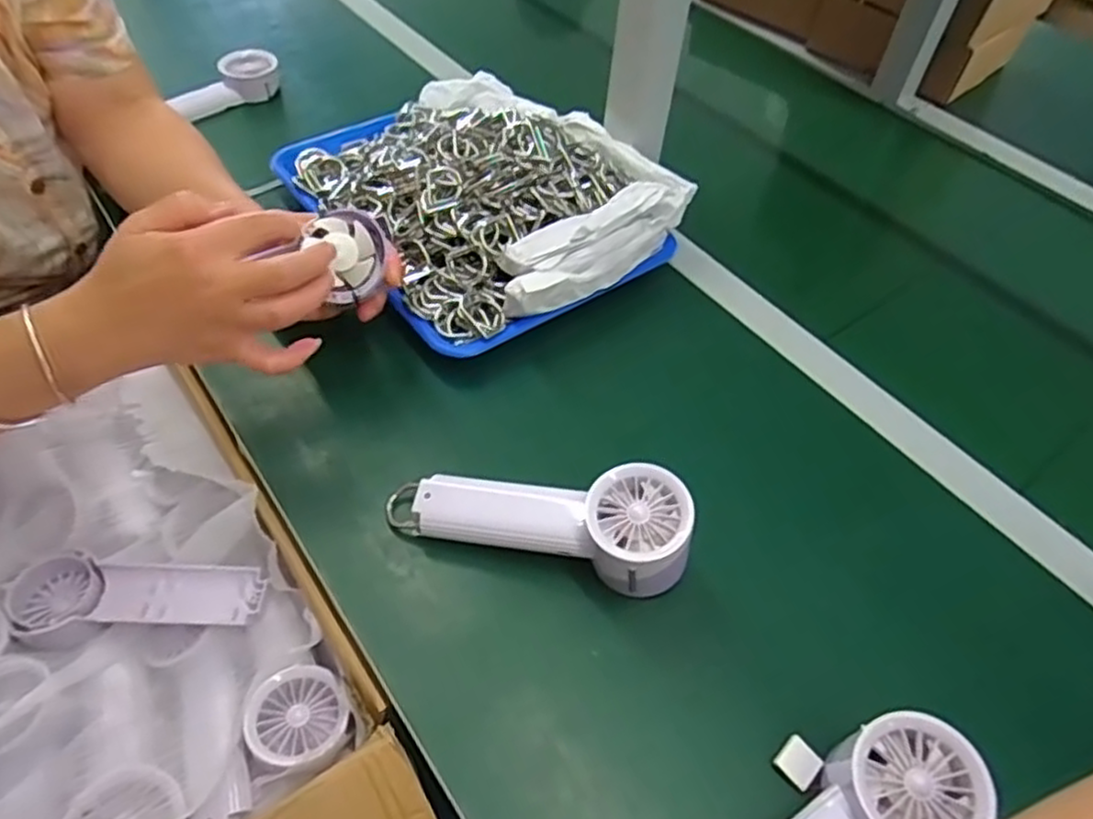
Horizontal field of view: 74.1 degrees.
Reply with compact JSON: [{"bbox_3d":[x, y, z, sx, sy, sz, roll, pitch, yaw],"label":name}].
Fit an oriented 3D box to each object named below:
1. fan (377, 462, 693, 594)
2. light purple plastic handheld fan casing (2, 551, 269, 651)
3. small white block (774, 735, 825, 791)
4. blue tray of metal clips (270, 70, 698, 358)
[{"bbox_3d":[-0.003,0.063,0.453,0.192,0.066,0.061,16,52,8],"label":"fan"},{"bbox_3d":[-0.280,0.134,0.496,0.169,0.024,0.060,4,51,-1],"label":"light purple plastic handheld fan casing"},{"bbox_3d":[0.138,0.193,0.396,0.021,0.011,0.021,34,56,21],"label":"small white block"},{"bbox_3d":[-0.070,-0.198,0.648,0.252,0.080,0.323,-33,60,-26],"label":"blue tray of metal clips"}]

